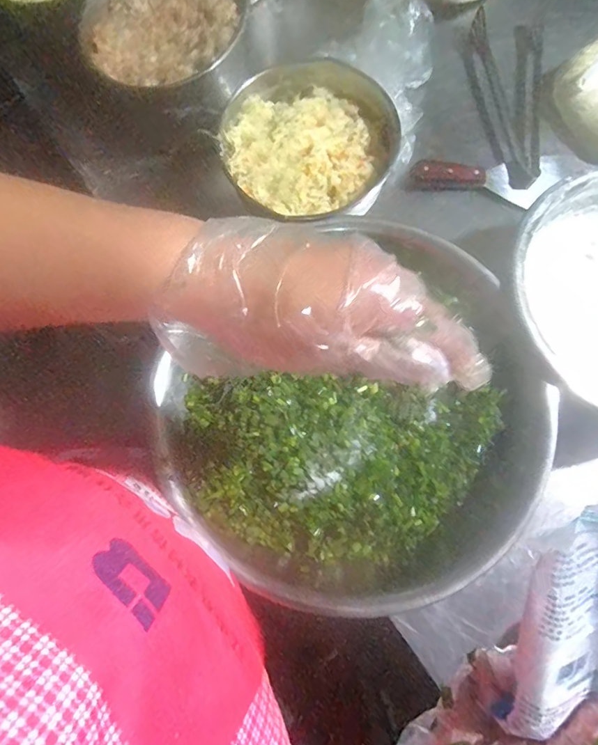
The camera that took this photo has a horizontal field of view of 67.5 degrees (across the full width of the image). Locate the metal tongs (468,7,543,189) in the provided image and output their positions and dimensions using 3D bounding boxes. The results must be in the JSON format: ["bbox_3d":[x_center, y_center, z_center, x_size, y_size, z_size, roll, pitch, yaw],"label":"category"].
[{"bbox_3d":[0.306,-0.392,0.648,0.103,0.034,0.291,0,80,1],"label":"metal tongs"}]

